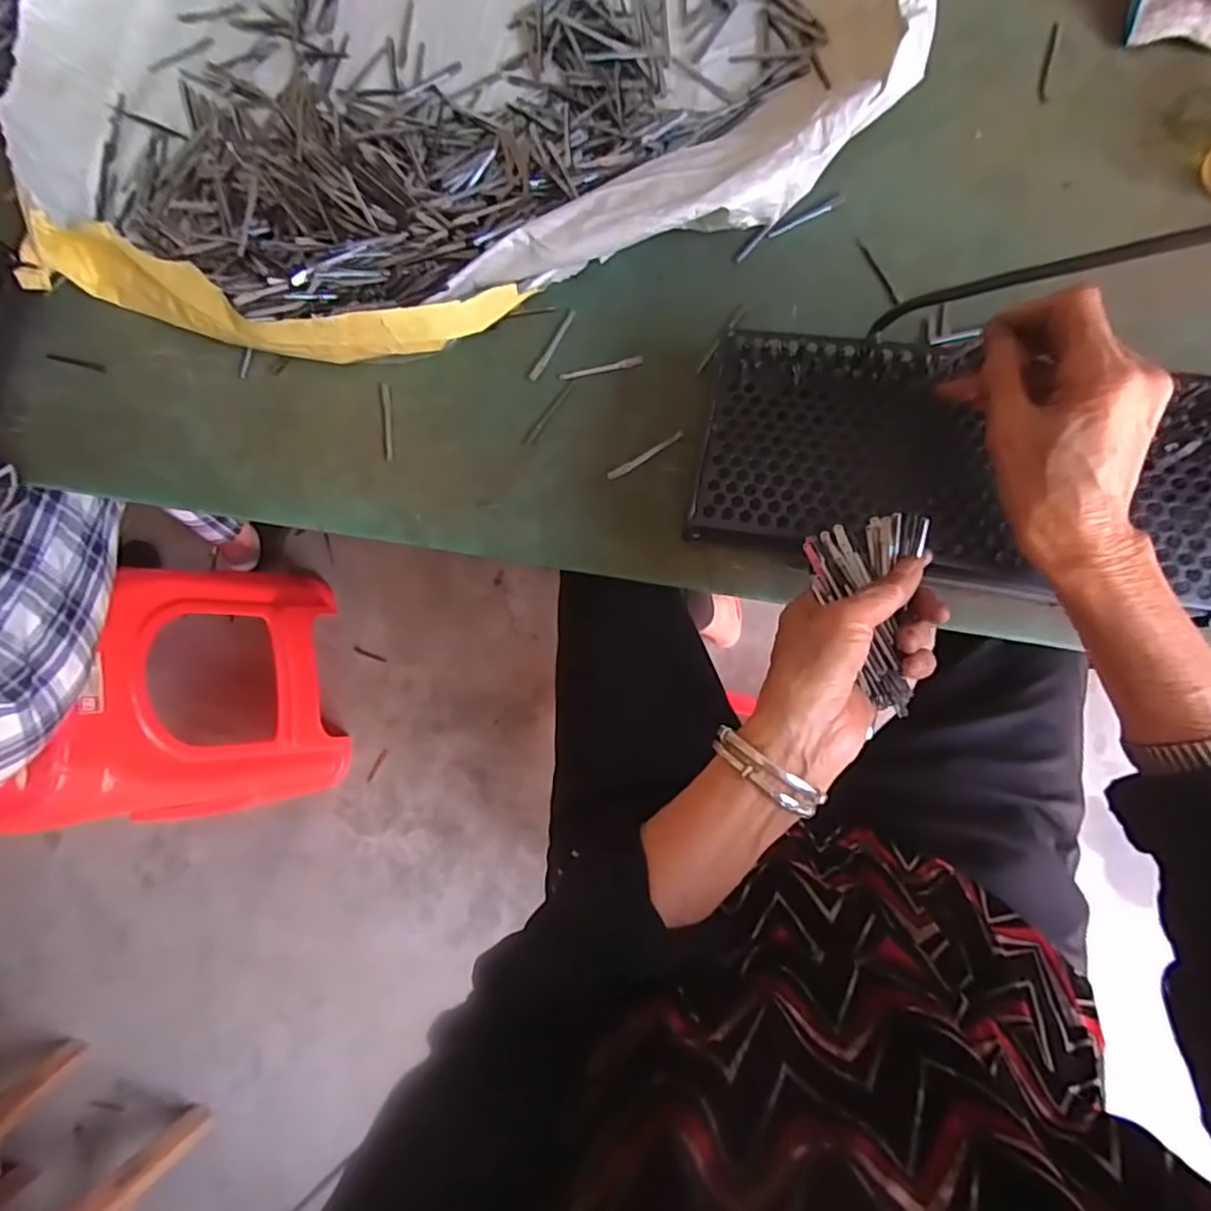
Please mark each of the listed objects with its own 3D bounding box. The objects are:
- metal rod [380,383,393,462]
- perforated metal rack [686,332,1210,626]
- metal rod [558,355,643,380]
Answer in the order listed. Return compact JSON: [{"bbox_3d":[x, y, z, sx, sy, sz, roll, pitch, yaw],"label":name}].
[{"bbox_3d":[-0.185,-0.156,0.521,0.007,0.004,0.069,-7,82,6],"label":"metal rod"},{"bbox_3d":[0.343,-0.062,0.373,0.571,0.067,0.147,10,84,13],"label":"perforated metal rack"},{"bbox_3d":[-0.004,-0.192,0.500,0.069,0.004,0.008,-10,82,5],"label":"metal rod"}]

